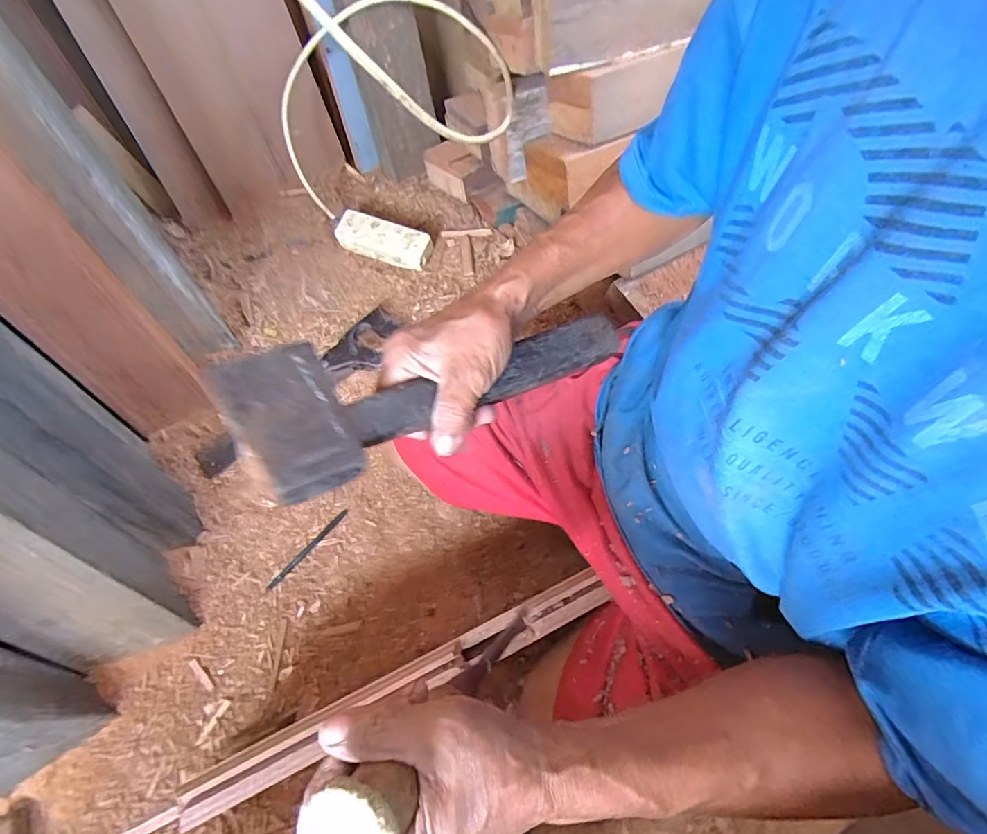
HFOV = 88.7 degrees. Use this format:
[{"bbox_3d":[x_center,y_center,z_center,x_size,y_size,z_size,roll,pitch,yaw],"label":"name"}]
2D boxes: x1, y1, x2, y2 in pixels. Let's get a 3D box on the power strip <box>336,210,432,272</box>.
[{"bbox_3d":[-0.185,-0.301,0.855,0.163,0.038,0.059,16,69,5],"label":"power strip"}]

